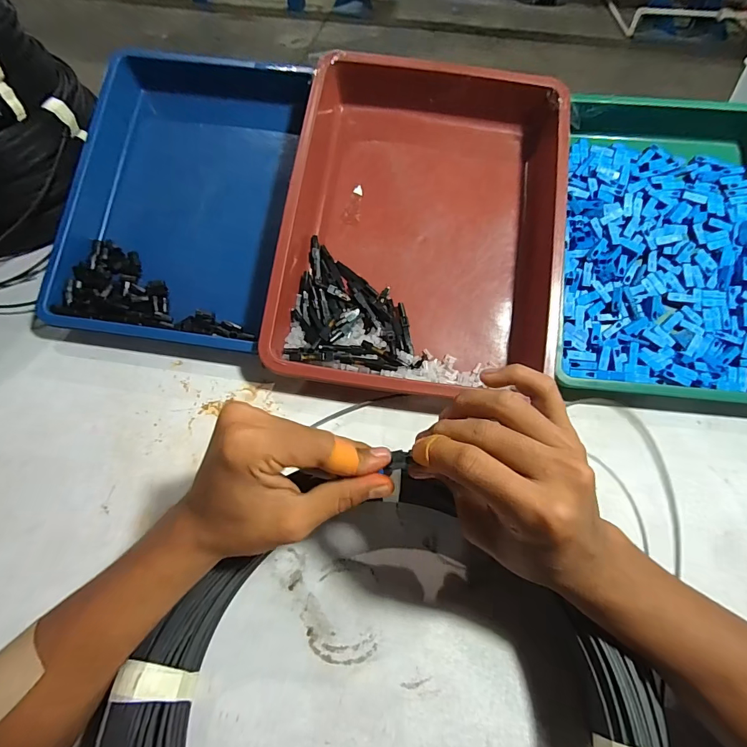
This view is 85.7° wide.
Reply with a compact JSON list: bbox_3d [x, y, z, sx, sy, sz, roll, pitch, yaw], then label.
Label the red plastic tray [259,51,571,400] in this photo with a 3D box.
[{"bbox_3d":[0.049,-0.157,0.414,0.268,0.061,0.348,7,78,-1],"label":"red plastic tray"}]

